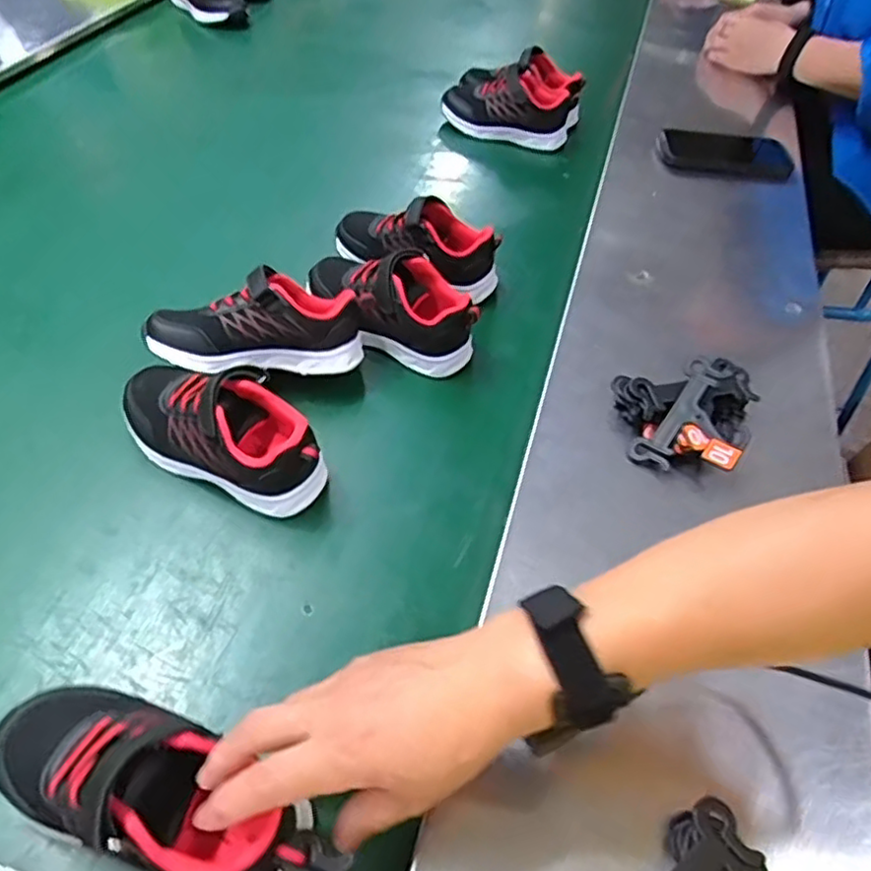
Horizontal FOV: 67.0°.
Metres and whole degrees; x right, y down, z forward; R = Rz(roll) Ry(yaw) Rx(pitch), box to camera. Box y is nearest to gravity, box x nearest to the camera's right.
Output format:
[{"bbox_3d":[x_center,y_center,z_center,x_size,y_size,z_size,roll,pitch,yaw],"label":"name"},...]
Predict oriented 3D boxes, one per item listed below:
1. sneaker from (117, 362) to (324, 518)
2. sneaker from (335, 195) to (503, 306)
[{"bbox_3d":[-0.158,-0.005,0.482,0.154,0.075,0.065,20,52,11],"label":"sneaker"},{"bbox_3d":[-0.019,-0.190,0.650,0.167,0.075,0.060,20,52,11],"label":"sneaker"}]

